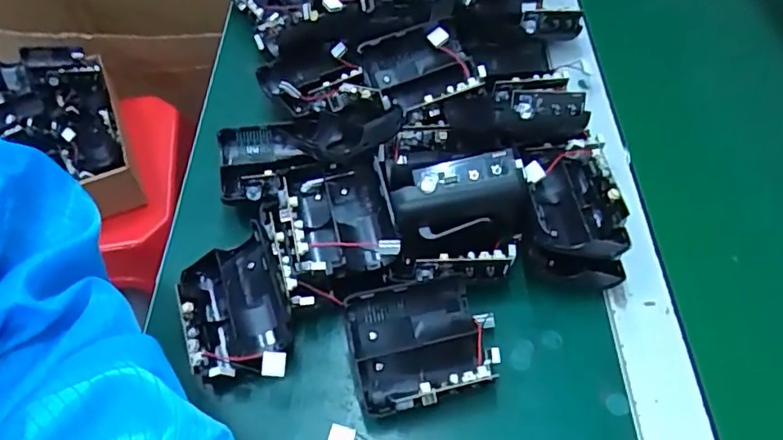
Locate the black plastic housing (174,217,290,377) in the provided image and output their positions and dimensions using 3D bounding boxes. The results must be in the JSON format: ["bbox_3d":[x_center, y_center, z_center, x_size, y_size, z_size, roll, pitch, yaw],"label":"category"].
[{"bbox_3d":[-0.094,0.060,0.352,0.061,0.036,0.094,-17,57,-10],"label":"black plastic housing"}]

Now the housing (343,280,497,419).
[{"bbox_3d":[0.019,0.073,0.336,0.082,0.043,0.063,-12,56,-8],"label":"housing"}]

